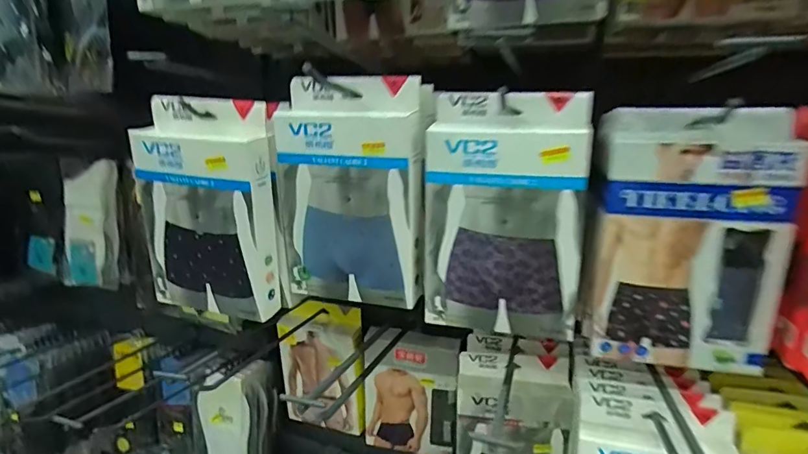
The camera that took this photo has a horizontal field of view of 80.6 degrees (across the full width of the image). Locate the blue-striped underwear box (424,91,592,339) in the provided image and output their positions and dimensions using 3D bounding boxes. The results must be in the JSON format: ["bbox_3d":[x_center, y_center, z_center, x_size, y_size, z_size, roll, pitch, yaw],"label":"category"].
[{"bbox_3d":[0.085,-0.009,0.410,0.131,0.202,0.042,5,13,21],"label":"blue-striped underwear box"}]

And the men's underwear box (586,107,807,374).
[{"bbox_3d":[0.228,0.014,0.383,0.134,0.207,0.033,4,12,15],"label":"men's underwear box"}]

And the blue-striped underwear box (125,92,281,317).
[{"bbox_3d":[-0.191,-0.015,0.459,0.132,0.206,0.050,7,20,14],"label":"blue-striped underwear box"}]

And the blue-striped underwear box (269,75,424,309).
[{"bbox_3d":[-0.053,-0.028,0.442,0.137,0.207,0.042,5,13,18],"label":"blue-striped underwear box"}]

